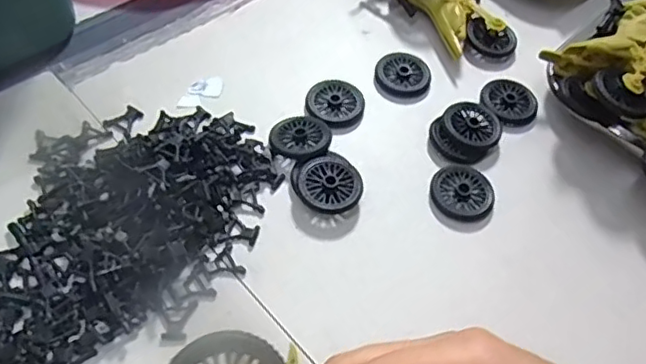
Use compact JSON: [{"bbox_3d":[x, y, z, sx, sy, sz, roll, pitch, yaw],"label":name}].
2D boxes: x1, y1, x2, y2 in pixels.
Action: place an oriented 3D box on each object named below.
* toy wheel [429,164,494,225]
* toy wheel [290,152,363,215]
[{"bbox_3d":[0.083,0.006,0.359,0.037,0.007,0.036,3,55,-4],"label":"toy wheel"},{"bbox_3d":[0.002,0.002,0.351,0.039,0.013,0.041,3,55,-4],"label":"toy wheel"}]

